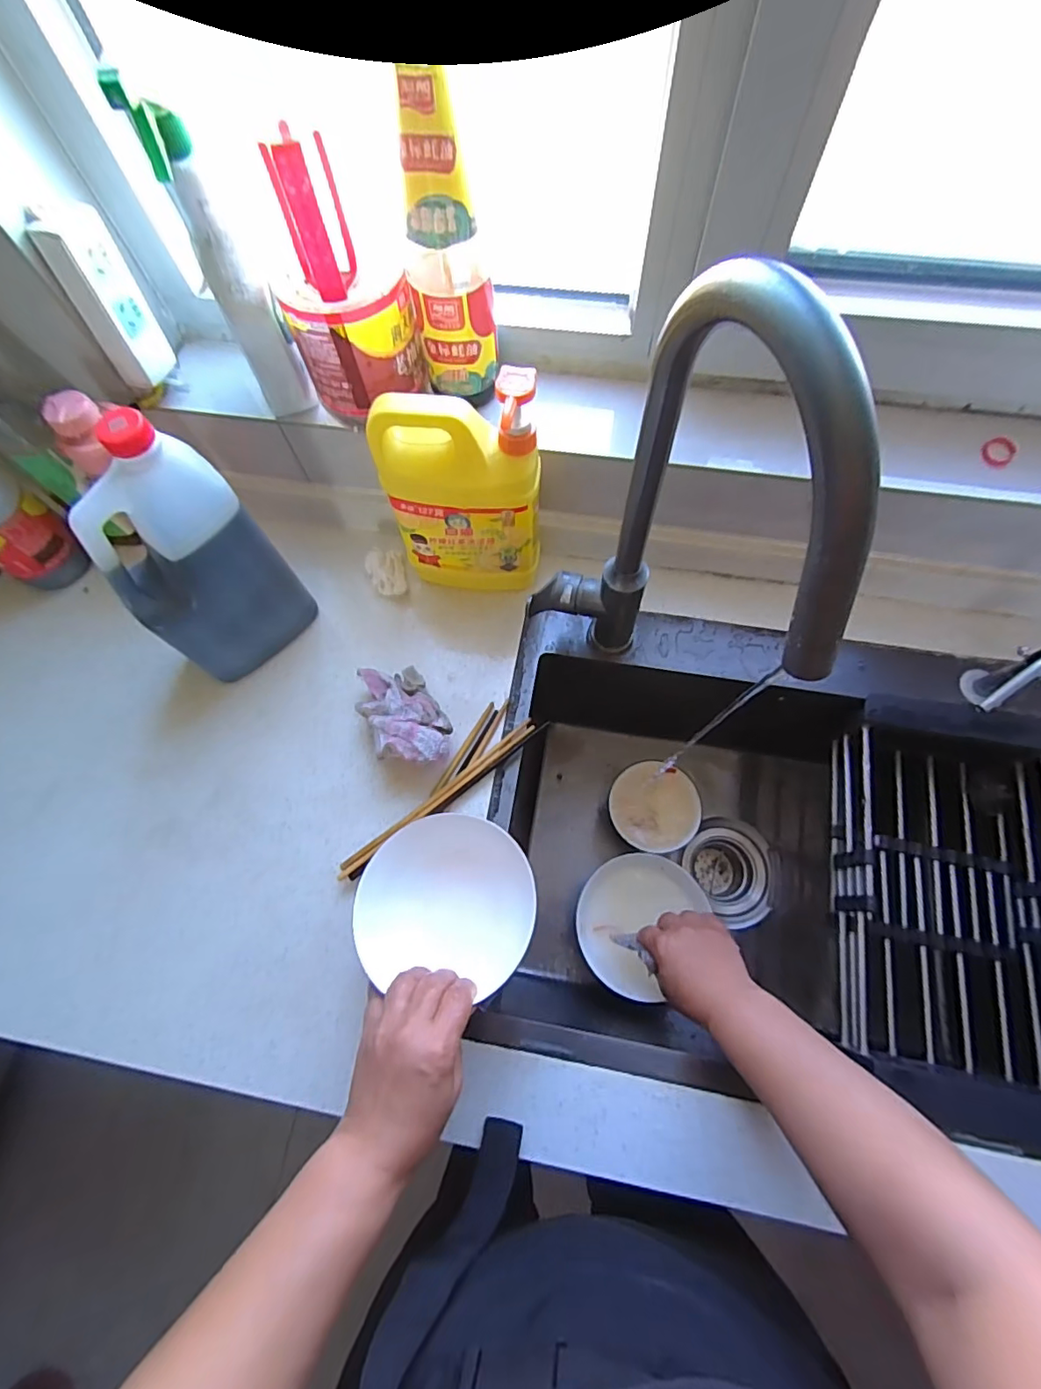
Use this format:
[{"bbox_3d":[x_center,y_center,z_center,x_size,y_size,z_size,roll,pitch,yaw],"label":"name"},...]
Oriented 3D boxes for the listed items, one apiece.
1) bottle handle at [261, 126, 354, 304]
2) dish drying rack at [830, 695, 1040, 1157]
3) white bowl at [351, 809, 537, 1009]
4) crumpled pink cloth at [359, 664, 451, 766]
[{"bbox_3d":[-0.145,-0.335,0.381,0.041,0.086,0.037,-17,70,-5],"label":"bottle handle"},{"bbox_3d":[0.420,0.202,0.534,0.188,0.085,0.371,10,70,5],"label":"dish drying rack"},{"bbox_3d":[-0.060,0.166,0.446,0.141,0.024,0.128,6,70,4],"label":"white bowl"},{"bbox_3d":[-0.116,0.023,0.546,0.070,0.060,0.119,-27,71,-8],"label":"crumpled pink cloth"}]

